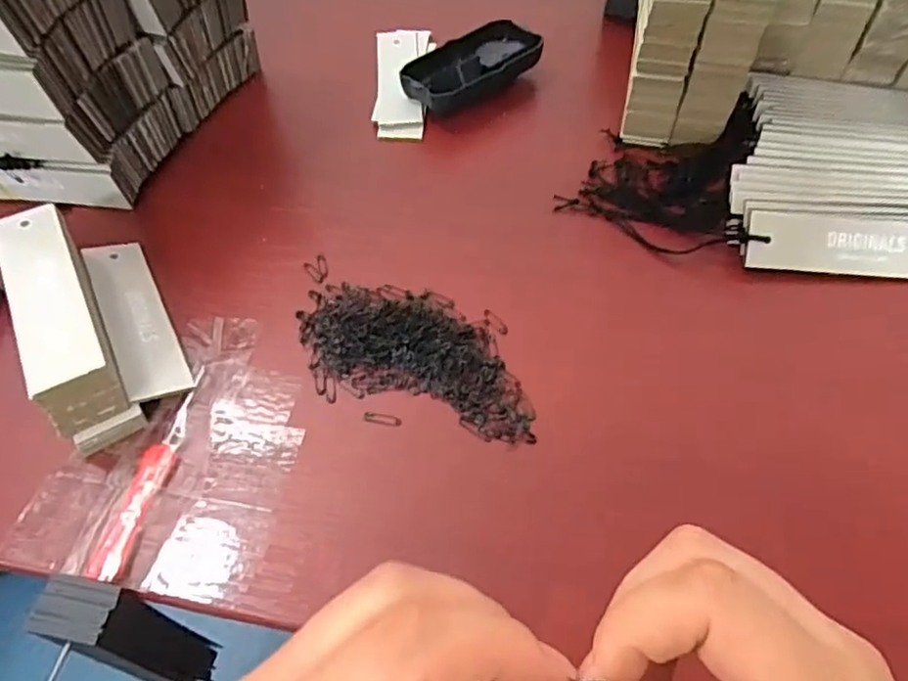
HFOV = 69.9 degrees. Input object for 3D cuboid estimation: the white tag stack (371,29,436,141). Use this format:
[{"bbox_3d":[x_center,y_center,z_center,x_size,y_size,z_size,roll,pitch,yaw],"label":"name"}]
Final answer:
[{"bbox_3d":[-0.039,-0.202,0.499,0.043,0.008,0.139,-2,53,0],"label":"white tag stack"}]

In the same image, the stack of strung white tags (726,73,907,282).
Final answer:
[{"bbox_3d":[0.248,-0.105,0.407,0.147,0.025,0.158,7,54,7],"label":"stack of strung white tags"}]

